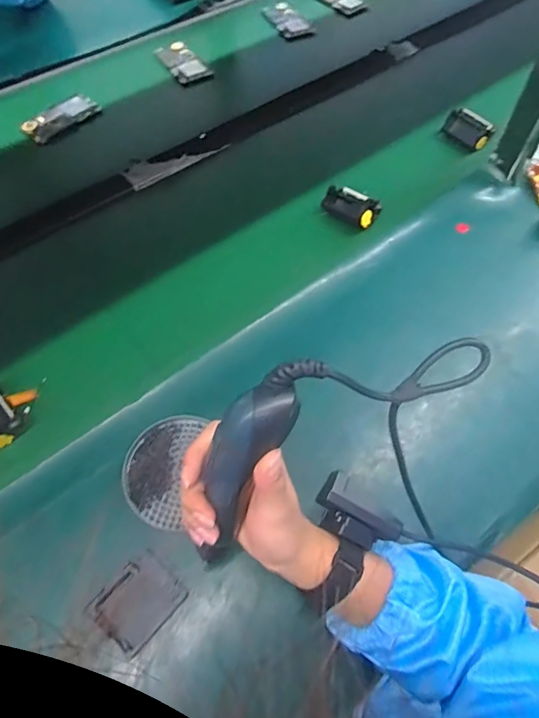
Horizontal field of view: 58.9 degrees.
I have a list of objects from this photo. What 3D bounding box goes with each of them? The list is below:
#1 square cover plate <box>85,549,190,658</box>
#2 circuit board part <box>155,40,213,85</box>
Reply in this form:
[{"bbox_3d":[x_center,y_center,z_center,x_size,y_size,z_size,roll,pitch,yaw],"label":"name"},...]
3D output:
[{"bbox_3d":[-0.121,0.223,0.440,0.064,0.015,0.073,39,66,18],"label":"square cover plate"},{"bbox_3d":[-0.160,-0.552,0.880,0.063,0.020,0.117,-26,65,-16],"label":"circuit board part"}]

